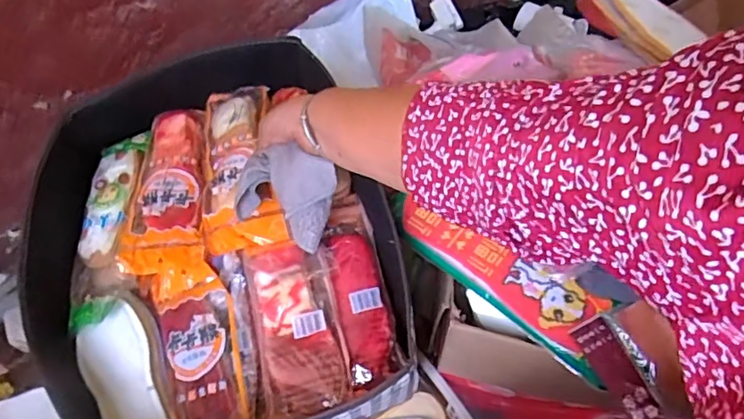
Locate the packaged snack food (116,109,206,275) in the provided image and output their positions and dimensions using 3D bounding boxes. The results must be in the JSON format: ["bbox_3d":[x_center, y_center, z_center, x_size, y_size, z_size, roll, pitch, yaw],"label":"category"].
[{"bbox_3d":[-0.232,-0.031,0.642,0.084,0.031,0.222,-5,50,-2],"label":"packaged snack food"}]

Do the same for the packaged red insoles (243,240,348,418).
[{"bbox_3d":[-0.085,0.111,0.558,0.099,0.039,0.165,-11,63,-7],"label":"packaged red insoles"}]

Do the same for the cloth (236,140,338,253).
[{"bbox_3d":[-0.088,-0.018,0.581,0.095,0.091,0.023,19,10,2],"label":"cloth"}]

